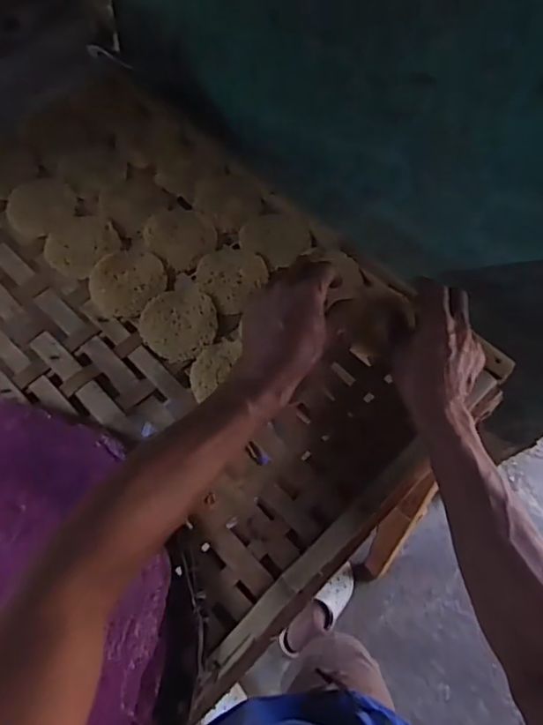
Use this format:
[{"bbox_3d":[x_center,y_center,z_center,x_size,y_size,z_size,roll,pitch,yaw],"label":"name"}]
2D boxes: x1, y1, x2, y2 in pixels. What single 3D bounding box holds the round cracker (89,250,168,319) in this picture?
[{"bbox_3d":[-0.154,-0.085,0.618,0.079,0.009,0.077,1,65,-3],"label":"round cracker"}]

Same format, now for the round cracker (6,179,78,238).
[{"bbox_3d":[-0.260,-0.177,0.648,0.073,0.009,0.070,1,65,-3],"label":"round cracker"}]

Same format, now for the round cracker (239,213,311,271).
[{"bbox_3d":[0.007,-0.143,0.653,0.070,0.004,0.072,1,65,-3],"label":"round cracker"}]

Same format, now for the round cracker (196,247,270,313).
[{"bbox_3d":[-0.045,-0.094,0.624,0.073,0.009,0.076,1,65,-3],"label":"round cracker"}]

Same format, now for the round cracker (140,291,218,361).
[{"bbox_3d":[-0.096,-0.042,0.598,0.077,0.007,0.078,1,65,-3],"label":"round cracker"}]

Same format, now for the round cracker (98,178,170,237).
[{"bbox_3d":[-0.158,-0.187,0.662,0.072,0.010,0.076,1,65,-3],"label":"round cracker"}]

